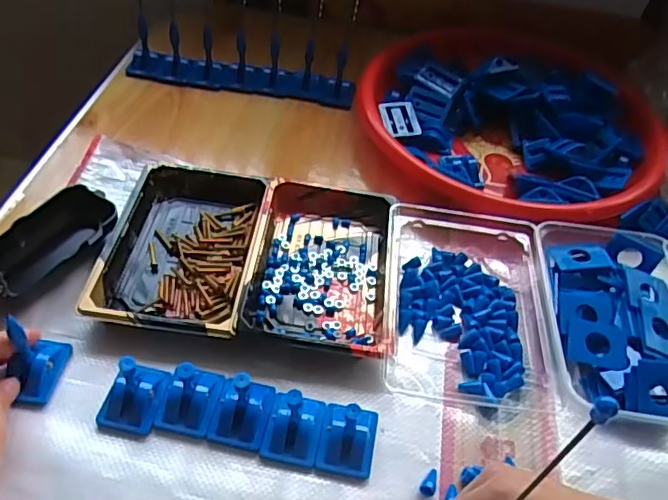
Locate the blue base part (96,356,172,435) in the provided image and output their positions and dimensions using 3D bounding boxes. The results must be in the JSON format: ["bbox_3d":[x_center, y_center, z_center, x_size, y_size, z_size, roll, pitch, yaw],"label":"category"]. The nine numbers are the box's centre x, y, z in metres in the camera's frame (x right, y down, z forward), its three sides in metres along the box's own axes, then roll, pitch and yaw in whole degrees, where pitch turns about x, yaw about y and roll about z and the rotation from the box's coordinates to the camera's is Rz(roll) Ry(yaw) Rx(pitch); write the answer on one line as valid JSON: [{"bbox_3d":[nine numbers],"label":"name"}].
[{"bbox_3d":[-0.125,0.084,0.362,0.034,0.044,0.042,12,49,5],"label":"blue base part"}]

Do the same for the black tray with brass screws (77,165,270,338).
[{"bbox_3d":[-0.113,-0.004,0.454,0.107,0.024,0.160,7,48,0],"label":"black tray with brass screws"}]

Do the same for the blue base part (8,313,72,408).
[{"bbox_3d":[-0.191,0.066,0.368,0.025,0.052,0.043,7,48,0],"label":"blue base part"}]

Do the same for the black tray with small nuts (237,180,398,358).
[{"bbox_3d":[-0.009,0.011,0.453,0.103,0.026,0.158,7,48,-1],"label":"black tray with small nuts"}]

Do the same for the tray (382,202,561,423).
[{"bbox_3d":[0.098,0.032,0.444,0.111,0.032,0.174,5,48,-2],"label":"tray"}]

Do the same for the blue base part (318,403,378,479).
[{"bbox_3d":[0.010,0.117,0.366,0.034,0.015,0.042,12,49,4],"label":"blue base part"}]

